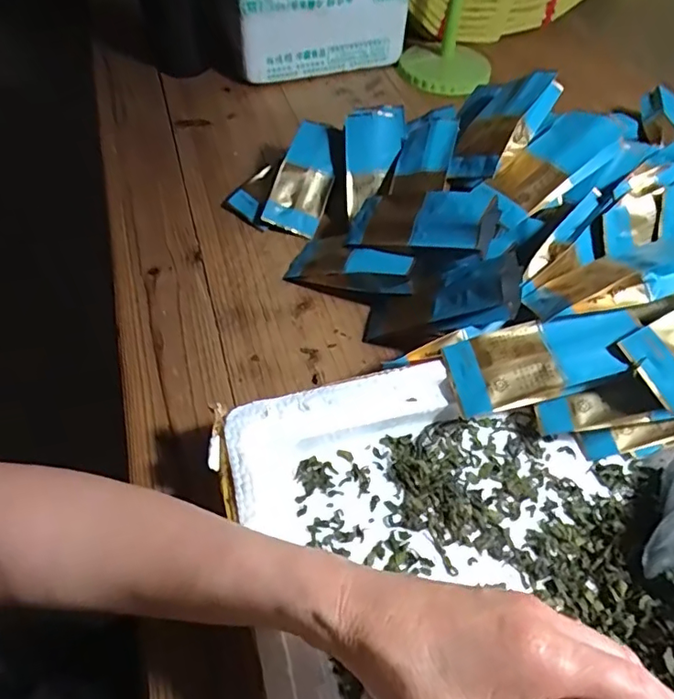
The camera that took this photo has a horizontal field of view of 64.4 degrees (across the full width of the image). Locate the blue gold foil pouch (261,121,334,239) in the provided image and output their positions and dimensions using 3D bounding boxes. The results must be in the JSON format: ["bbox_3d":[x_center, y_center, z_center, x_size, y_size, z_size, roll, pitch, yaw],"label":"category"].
[{"bbox_3d":[-0.033,-0.180,0.554,0.058,0.026,0.129,11,74,9],"label":"blue gold foil pouch"}]

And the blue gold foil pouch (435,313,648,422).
[{"bbox_3d":[0.140,0.007,0.367,0.122,0.019,0.054,-16,59,10],"label":"blue gold foil pouch"}]

